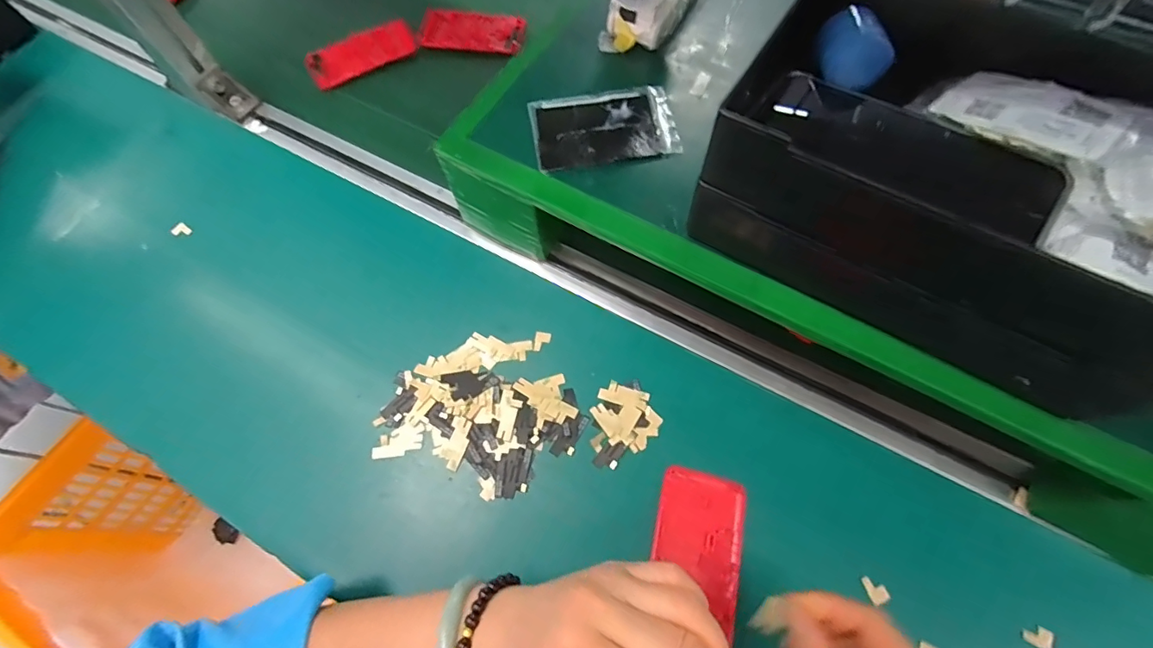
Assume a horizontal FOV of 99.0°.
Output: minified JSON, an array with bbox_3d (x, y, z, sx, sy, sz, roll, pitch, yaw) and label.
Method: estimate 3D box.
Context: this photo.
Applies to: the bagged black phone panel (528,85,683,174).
[{"bbox_3d":[0.022,-0.157,0.390,0.112,0.006,0.074,-10,66,-3],"label":"bagged black phone panel"}]

